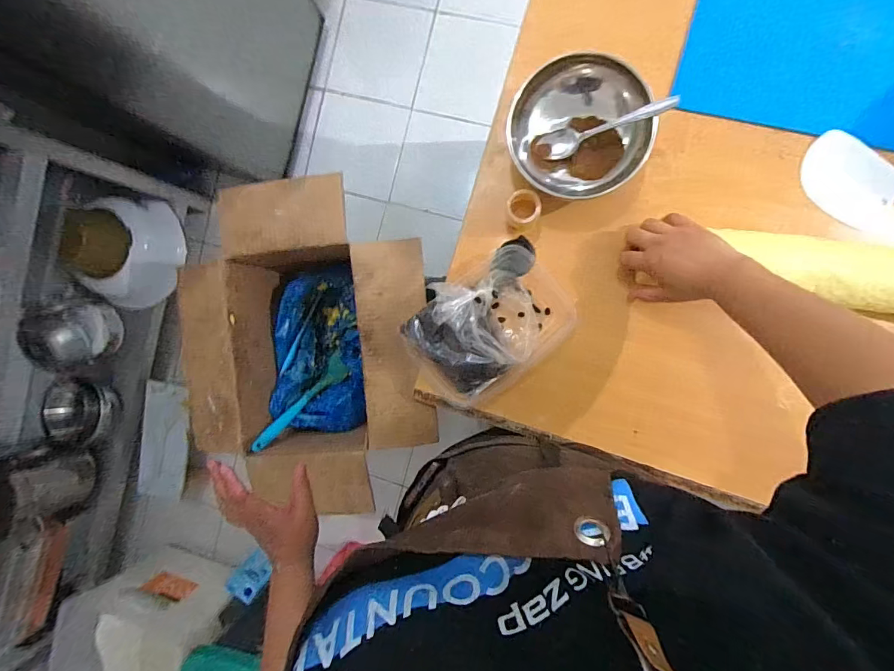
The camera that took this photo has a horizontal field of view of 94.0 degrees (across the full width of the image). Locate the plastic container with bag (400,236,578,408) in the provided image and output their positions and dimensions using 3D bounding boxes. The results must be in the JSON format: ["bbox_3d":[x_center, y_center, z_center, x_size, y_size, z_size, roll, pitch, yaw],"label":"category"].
[{"bbox_3d":[0.058,-0.015,0.561,0.225,0.076,0.152,-40,88,8],"label":"plastic container with bag"}]

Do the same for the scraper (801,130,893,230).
[{"bbox_3d":[0.503,-0.194,0.525,0.117,0.004,0.078,41,106,8],"label":"scraper"}]

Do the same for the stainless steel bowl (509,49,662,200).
[{"bbox_3d":[0.162,-0.254,0.527,0.162,0.069,0.154,0,94,8],"label":"stainless steel bowl"}]

